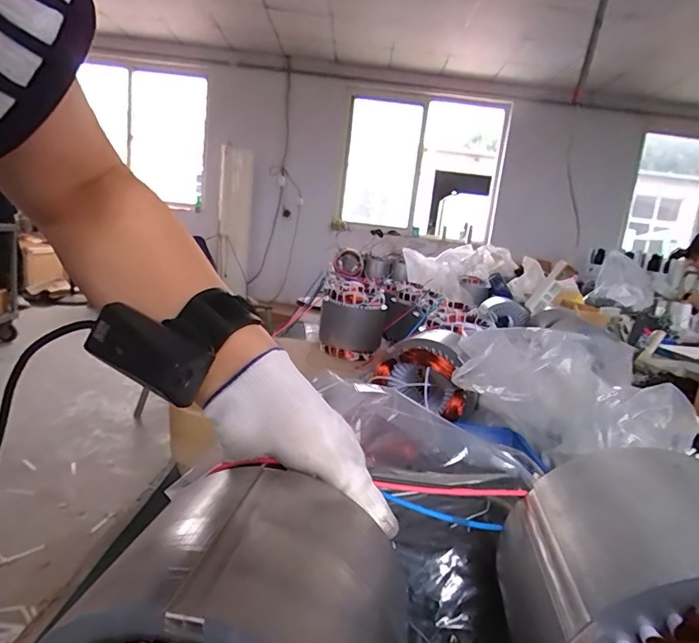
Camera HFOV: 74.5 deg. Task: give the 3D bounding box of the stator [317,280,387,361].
[{"bbox_3d":[0.004,-0.005,1.169,0.153,0.158,0.189,6,11,-2],"label":"stator"}]

